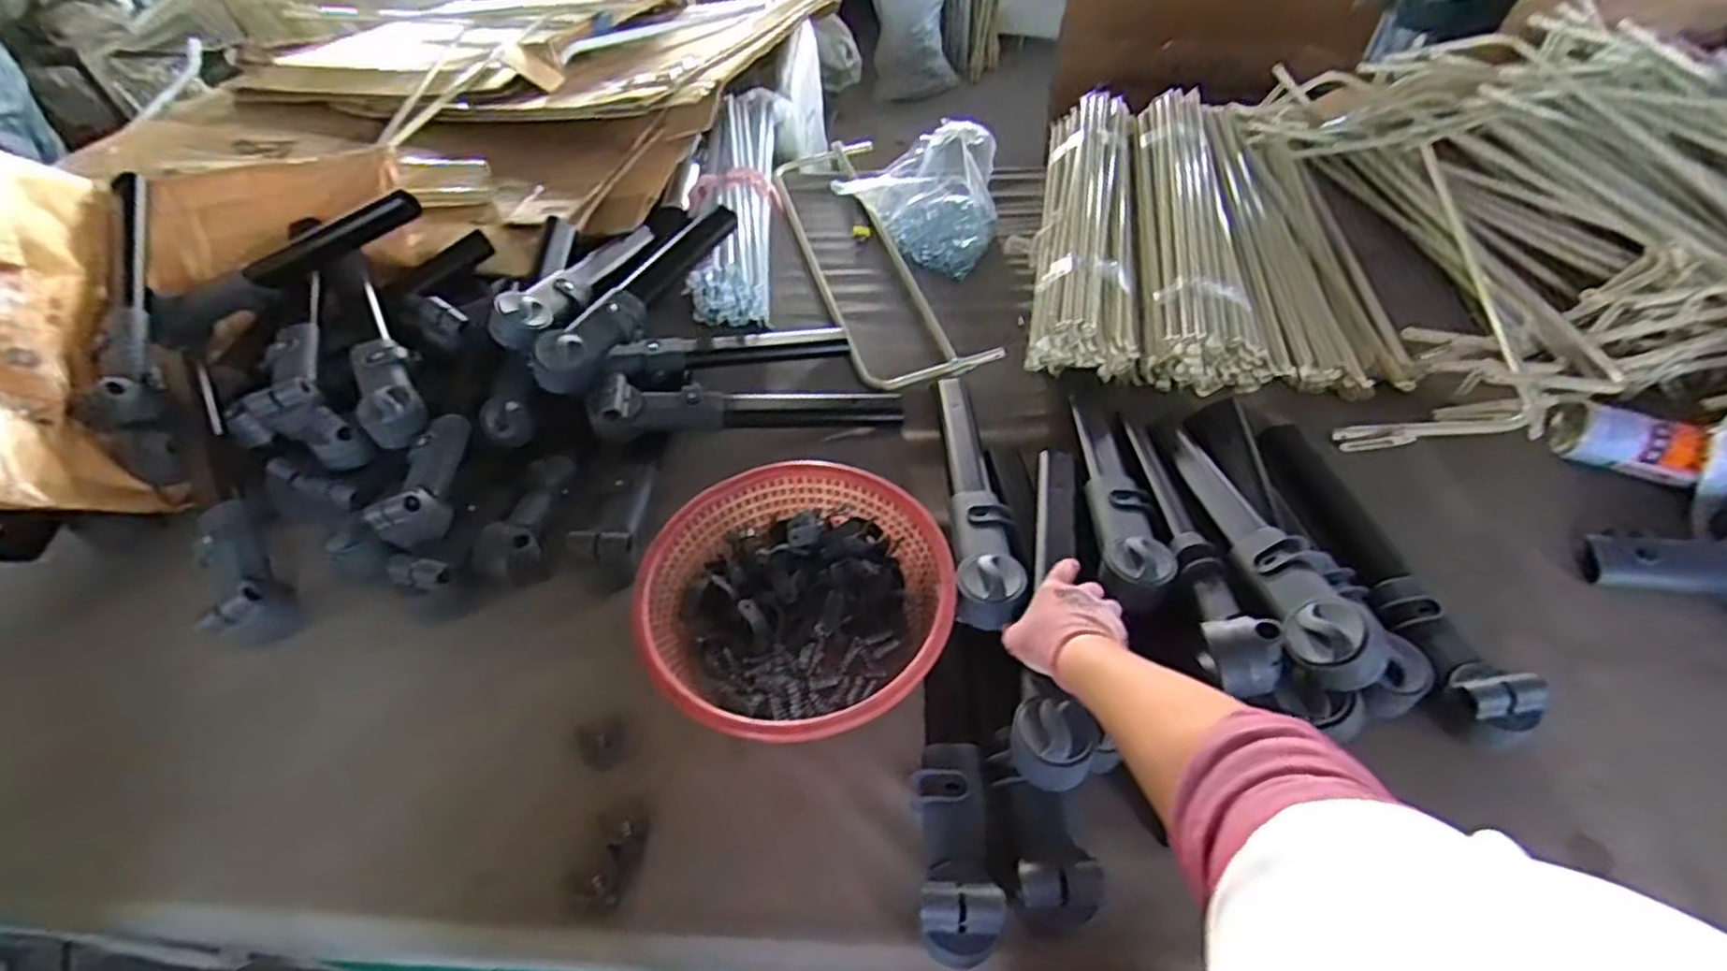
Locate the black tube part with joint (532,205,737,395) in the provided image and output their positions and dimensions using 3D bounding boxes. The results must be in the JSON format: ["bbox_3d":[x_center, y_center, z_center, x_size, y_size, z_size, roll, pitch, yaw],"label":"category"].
[{"bbox_3d":[-0.286,-0.260,0.971,0.075,0.053,0.392,19,55,18],"label":"black tube part with joint"}]

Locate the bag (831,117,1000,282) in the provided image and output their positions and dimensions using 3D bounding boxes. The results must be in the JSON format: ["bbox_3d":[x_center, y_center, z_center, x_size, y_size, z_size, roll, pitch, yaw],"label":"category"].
[{"bbox_3d":[0.114,-0.486,1.196,0.197,0.131,0.283,-35,57,-22],"label":"bag"}]

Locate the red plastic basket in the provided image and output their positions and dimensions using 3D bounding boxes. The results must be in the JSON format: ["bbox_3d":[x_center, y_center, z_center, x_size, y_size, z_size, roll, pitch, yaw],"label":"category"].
[{"bbox_3d":[-0.064,0.117,0.733,0.288,0.089,0.299,-2,51,2],"label":"red plastic basket"}]

